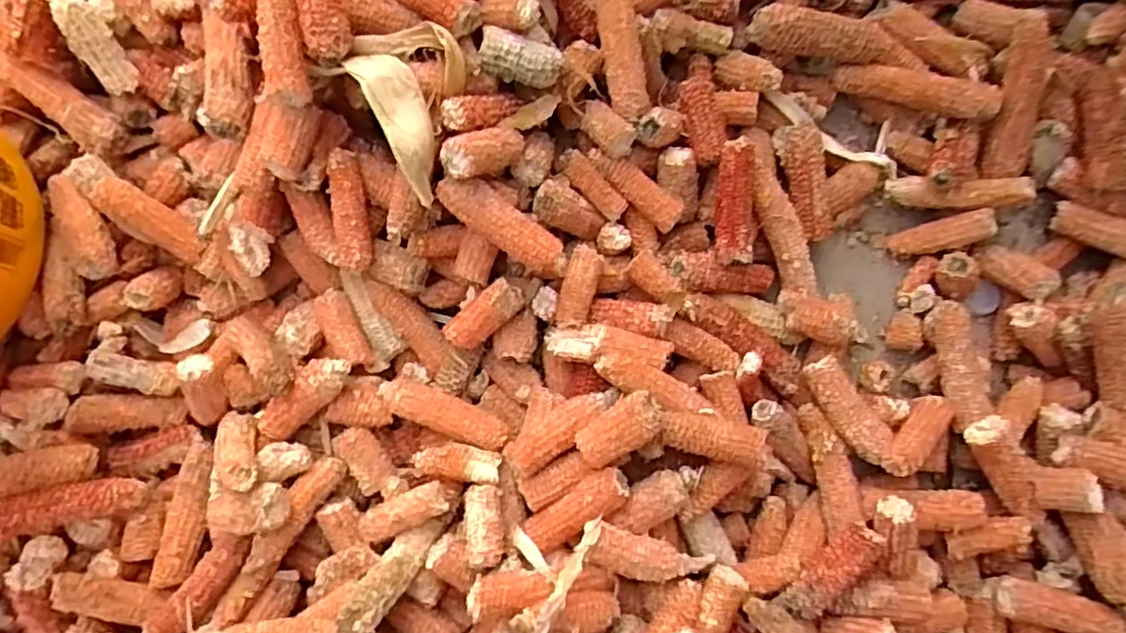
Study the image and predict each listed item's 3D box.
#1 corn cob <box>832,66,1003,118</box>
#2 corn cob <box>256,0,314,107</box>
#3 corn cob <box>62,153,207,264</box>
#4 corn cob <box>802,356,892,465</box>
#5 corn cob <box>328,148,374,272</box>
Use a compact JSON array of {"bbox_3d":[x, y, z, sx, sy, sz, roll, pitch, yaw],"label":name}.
[{"bbox_3d":[0.289,-0.187,0.560,0.123,0.022,0.028,22,81,27],"label":"corn cob"},{"bbox_3d":[-0.191,-0.194,0.463,0.027,0.022,0.095,-4,96,1],"label":"corn cob"},{"bbox_3d":[-0.352,-0.088,0.561,0.119,0.032,0.034,38,83,-13],"label":"corn cob"},{"bbox_3d":[0.222,0.071,0.531,0.030,0.022,0.085,-36,81,-5],"label":"corn cob"},{"bbox_3d":[-0.163,-0.080,0.520,0.026,0.021,0.089,-3,103,1],"label":"corn cob"}]

